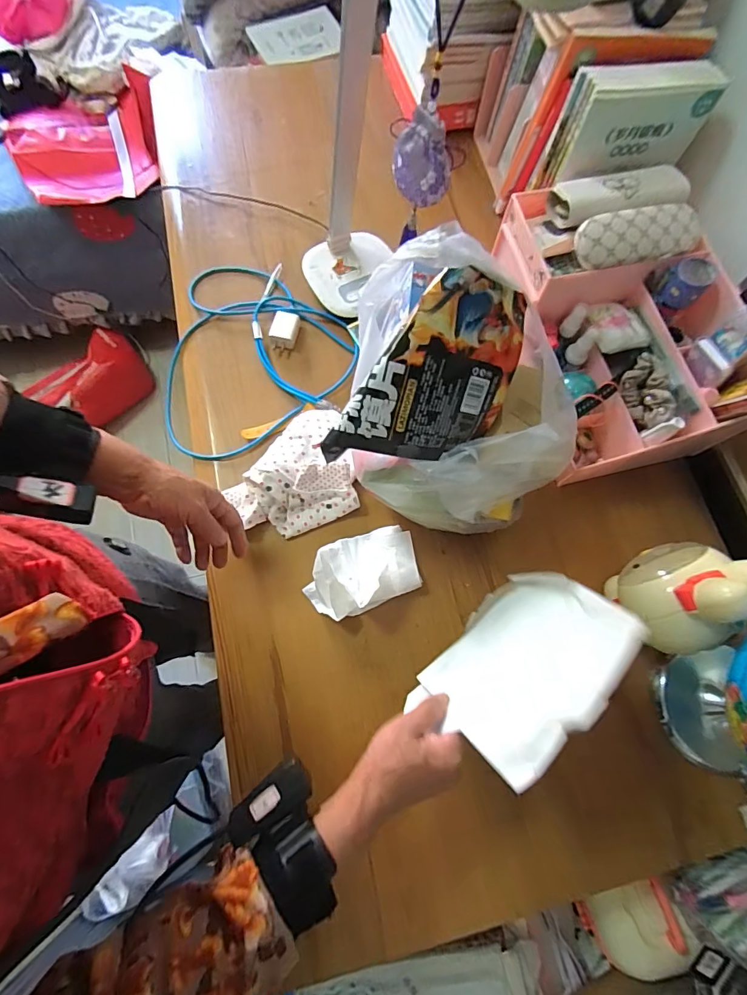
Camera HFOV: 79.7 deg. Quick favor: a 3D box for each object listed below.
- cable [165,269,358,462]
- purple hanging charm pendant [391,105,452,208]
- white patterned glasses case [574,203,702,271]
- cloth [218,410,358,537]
[{"bbox_3d":[-0.192,-0.225,0.679,0.298,0.033,0.319,1,71,-2],"label":"cable"},{"bbox_3d":[0.047,-0.328,0.437,0.018,0.075,0.061,-41,78,-14],"label":"purple hanging charm pendant"},{"bbox_3d":[0.326,-0.319,0.546,0.157,0.032,0.054,-11,72,-6],"label":"white patterned glasses case"},{"bbox_3d":[-0.108,-0.032,0.600,0.197,0.056,0.151,-21,74,-9],"label":"cloth"}]

